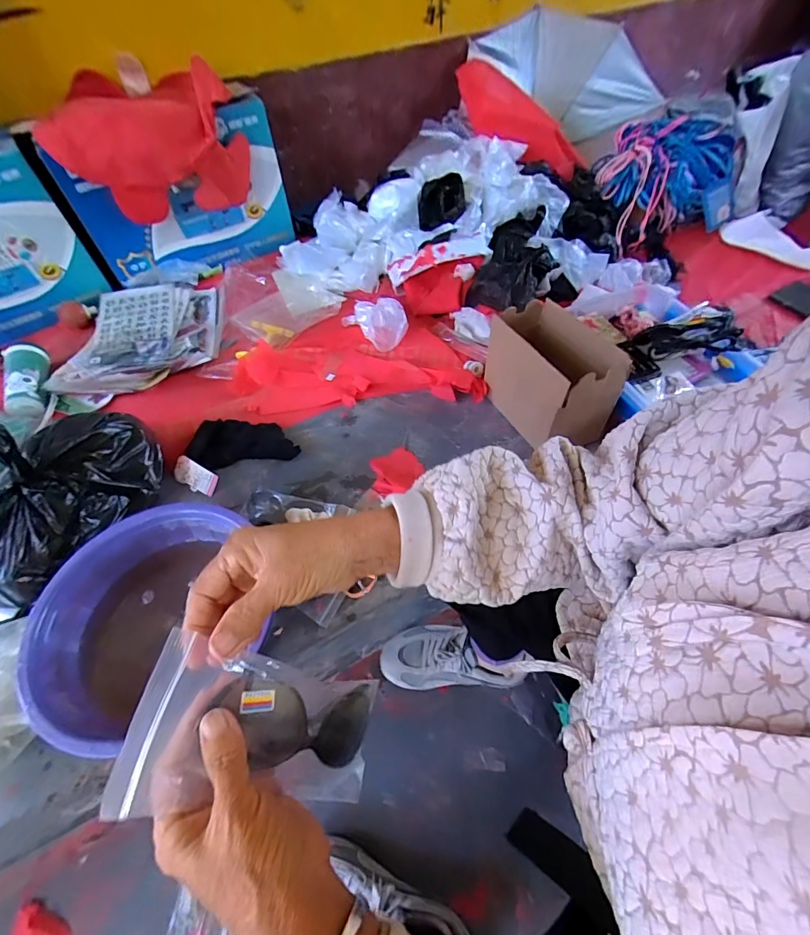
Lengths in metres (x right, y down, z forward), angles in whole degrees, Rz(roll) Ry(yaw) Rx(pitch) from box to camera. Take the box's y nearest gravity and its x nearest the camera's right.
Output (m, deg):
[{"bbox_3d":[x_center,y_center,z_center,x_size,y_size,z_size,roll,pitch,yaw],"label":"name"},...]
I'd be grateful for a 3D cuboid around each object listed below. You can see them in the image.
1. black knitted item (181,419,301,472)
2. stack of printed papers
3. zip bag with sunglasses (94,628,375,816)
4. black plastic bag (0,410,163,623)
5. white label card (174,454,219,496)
[{"bbox_3d":[-0.290,-0.049,0.767,0.193,0.050,0.103,2,55,4],"label":"black knitted item"},{"bbox_3d":[-0.583,-0.300,0.940,0.306,0.041,0.367,-8,55,-3],"label":"stack of printed papers"},{"bbox_3d":[-0.085,0.174,0.277,0.038,0.174,0.082,-25,44,37],"label":"zip bag with sunglasses"},{"bbox_3d":[-0.528,0.020,0.615,0.182,0.214,0.312,19,58,15],"label":"black plastic bag"},{"bbox_3d":[-0.367,0.016,0.744,0.087,0.006,0.045,30,94,12],"label":"white label card"}]

